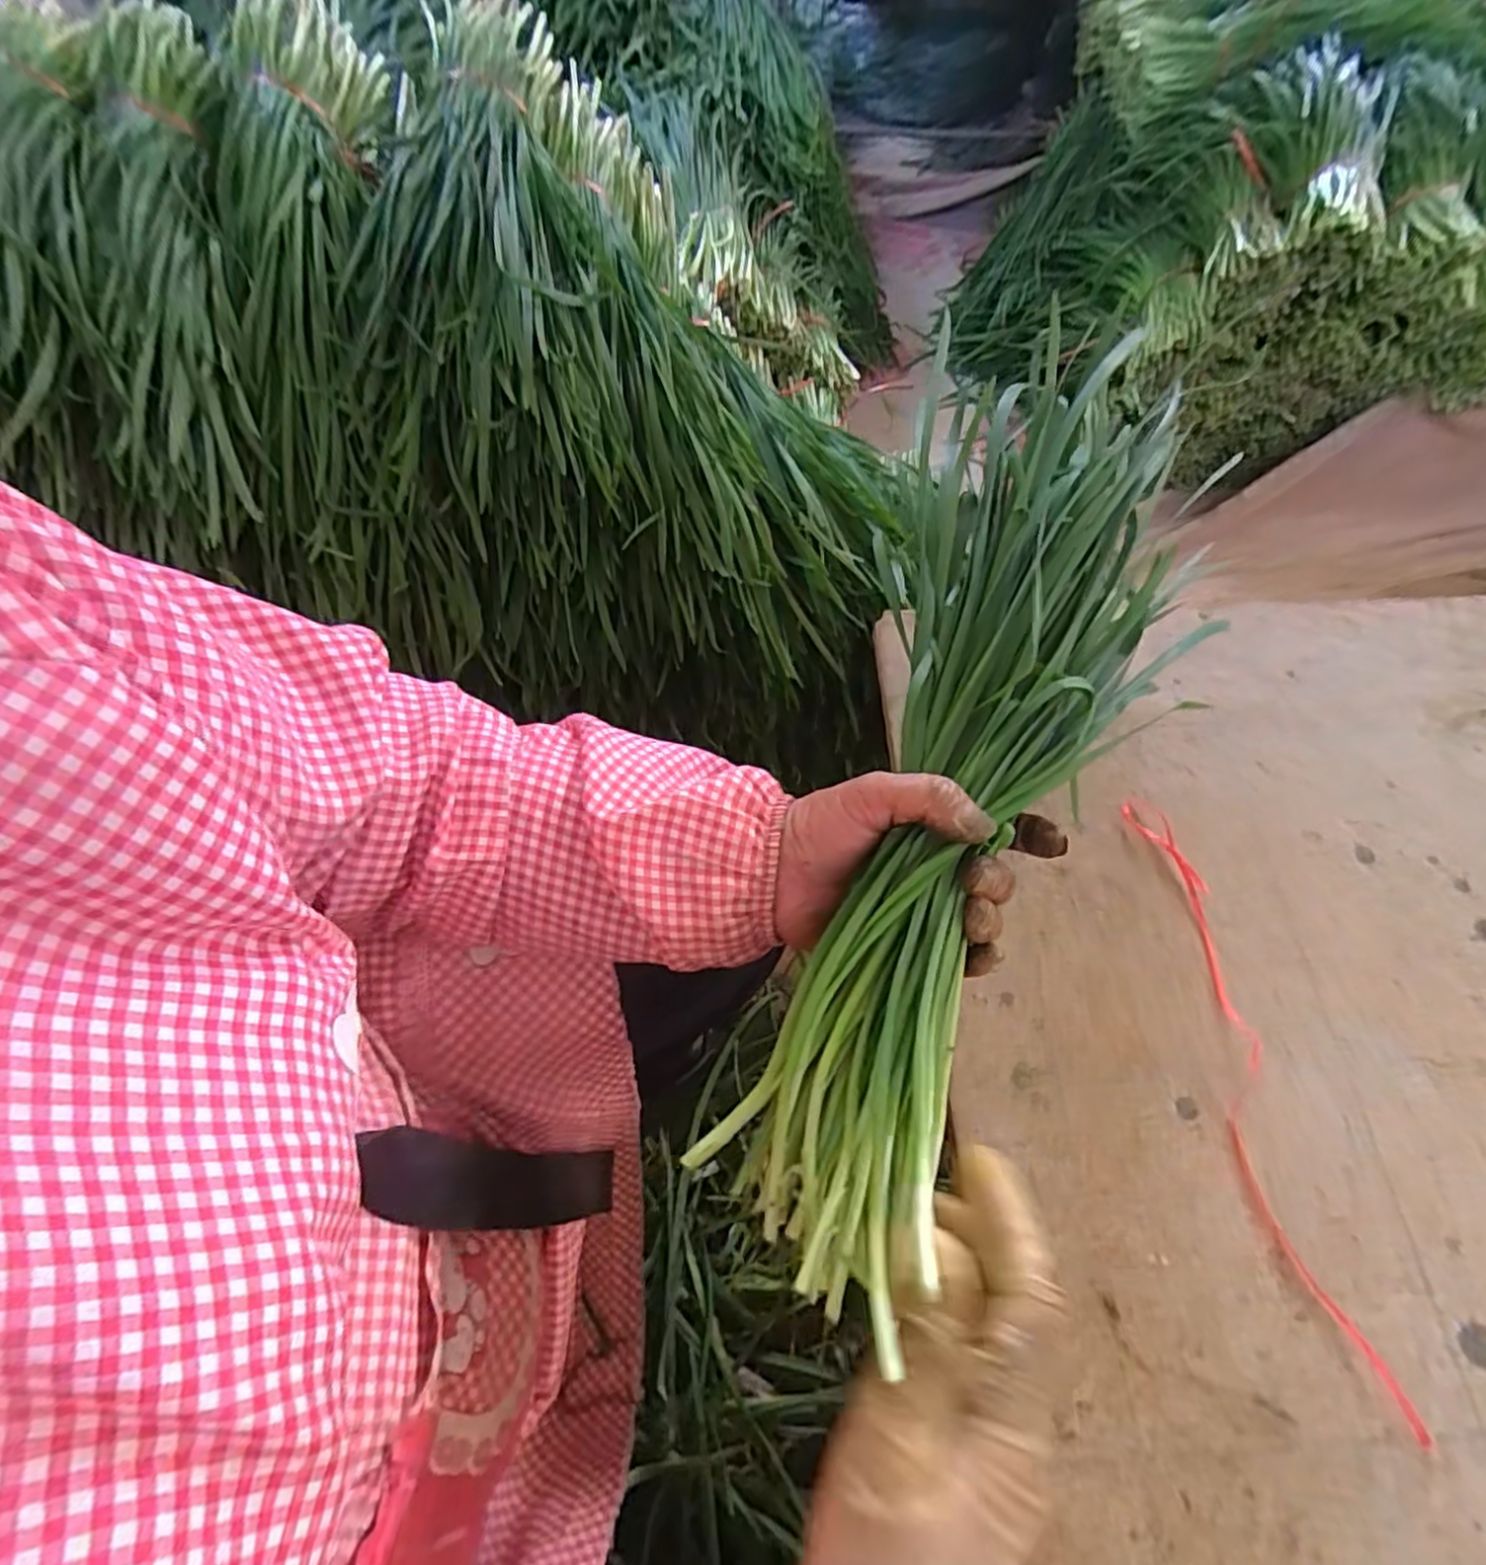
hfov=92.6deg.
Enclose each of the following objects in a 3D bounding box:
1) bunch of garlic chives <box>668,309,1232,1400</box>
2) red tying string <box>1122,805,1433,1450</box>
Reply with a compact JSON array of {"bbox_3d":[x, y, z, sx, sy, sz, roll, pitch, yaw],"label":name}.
[{"bbox_3d":[0.101,-0.013,0.298,0.125,0.065,0.404,20,72,10],"label":"bunch of garlic chives"},{"bbox_3d":[0.256,0.147,0.365,0.034,0.006,0.297,-9,65,3],"label":"red tying string"}]

